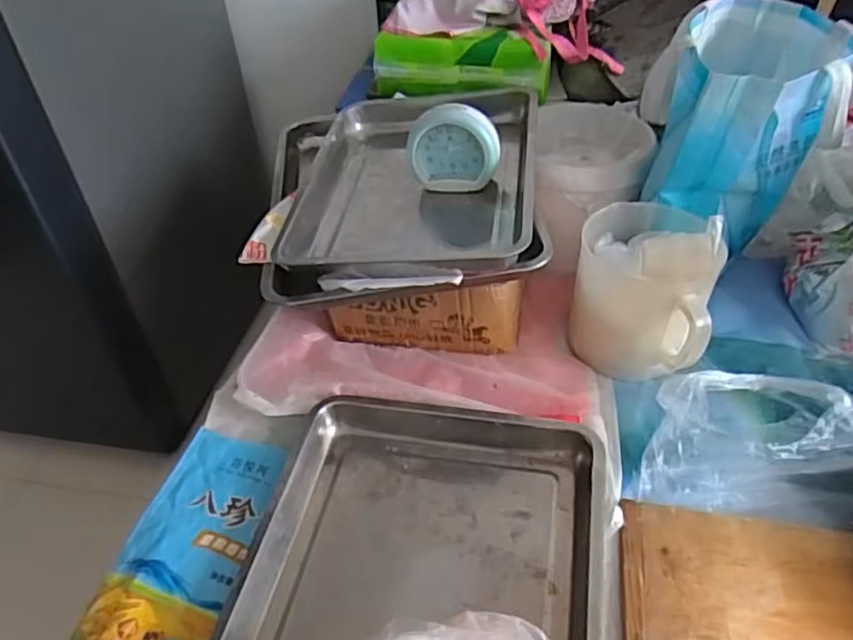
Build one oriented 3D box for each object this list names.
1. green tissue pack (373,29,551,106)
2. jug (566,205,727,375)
[{"bbox_3d":[0.056,-0.396,1.004,0.265,0.081,0.072,7,44,11],"label":"green tissue pack"},{"bbox_3d":[0.271,-0.042,0.813,0.152,0.174,0.187,13,46,17],"label":"jug"}]

